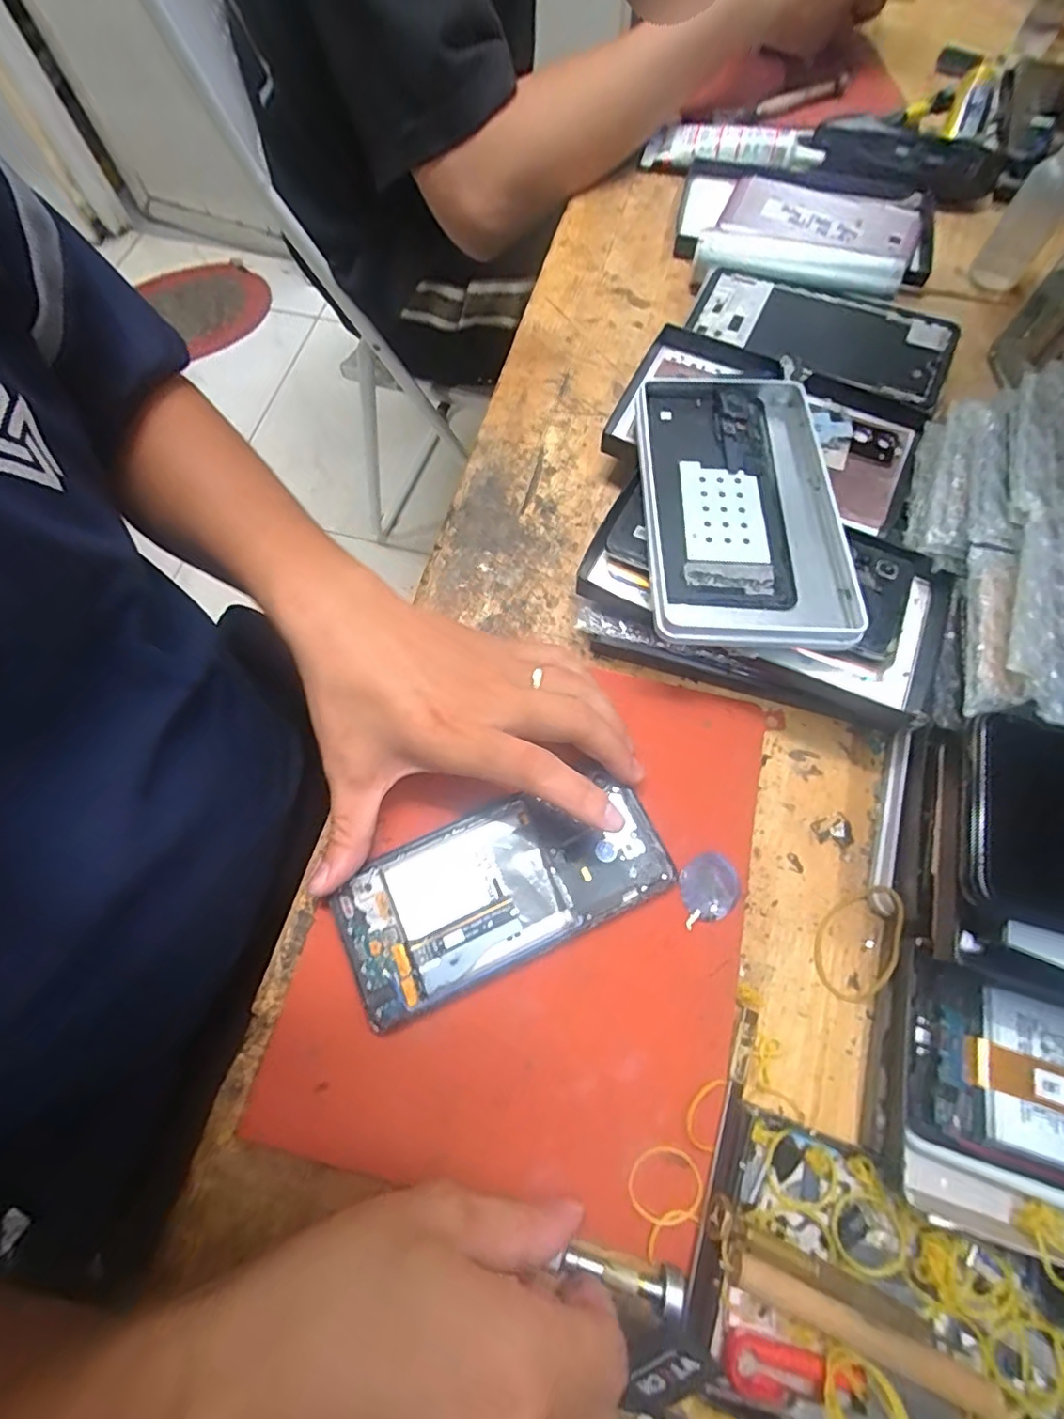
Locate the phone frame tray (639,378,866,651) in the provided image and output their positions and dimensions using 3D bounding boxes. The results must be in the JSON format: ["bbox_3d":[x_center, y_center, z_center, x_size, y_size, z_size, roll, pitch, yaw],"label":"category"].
[{"bbox_3d":[0.112,-0.111,0.314,0.099,0.025,0.177,0,70,1],"label":"phone frame tray"}]

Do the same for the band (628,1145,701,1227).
[{"bbox_3d":[0.056,0.199,0.241,0.031,0.004,0.026,-16,71,-7],"label":"band"}]

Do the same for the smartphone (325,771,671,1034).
[{"bbox_3d":[-0.014,0.087,0.279,0.157,0.008,0.075,-19,71,-6],"label":"smartphone"}]

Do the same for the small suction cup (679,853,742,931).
[{"bbox_3d":[0.087,0.088,0.283,0.031,0.004,0.030,0,70,-1],"label":"small suction cup"}]

